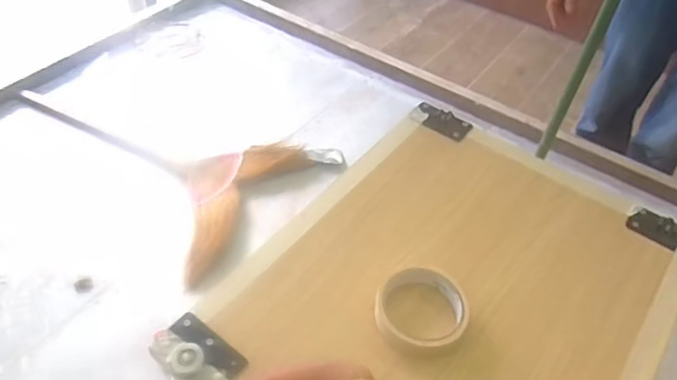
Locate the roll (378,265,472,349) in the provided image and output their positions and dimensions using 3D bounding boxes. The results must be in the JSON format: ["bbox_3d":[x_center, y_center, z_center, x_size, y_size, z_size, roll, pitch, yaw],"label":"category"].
[{"bbox_3d":[0.083,0.119,0.544,0.091,0.033,0.083,3,46,-3],"label":"roll"}]

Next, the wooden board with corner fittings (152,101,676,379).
[{"bbox_3d":[0.129,0.110,0.587,0.399,0.033,0.507,29,49,24],"label":"wooden board with corner fittings"}]

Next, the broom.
[{"bbox_3d":[-0.408,-0.113,1.219,0.726,0.050,0.393,33,52,24],"label":"broom"}]

